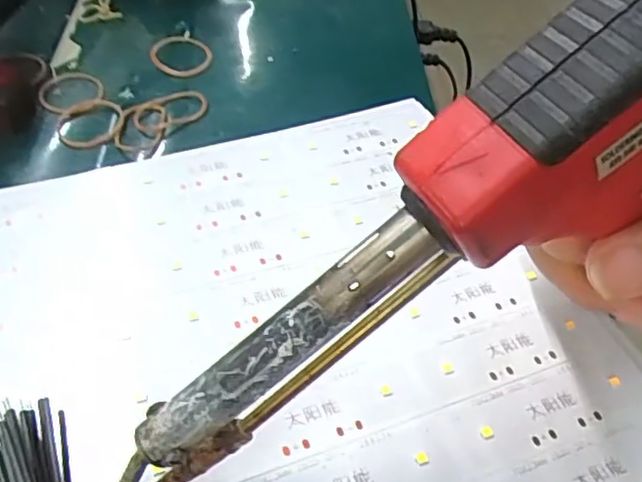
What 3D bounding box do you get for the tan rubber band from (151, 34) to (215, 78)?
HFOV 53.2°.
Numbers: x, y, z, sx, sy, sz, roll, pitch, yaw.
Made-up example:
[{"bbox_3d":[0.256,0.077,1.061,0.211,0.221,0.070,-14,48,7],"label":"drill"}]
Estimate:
[{"bbox_3d":[-0.075,-0.100,0.347,0.033,0.004,0.033,-15,58,-21],"label":"tan rubber band"}]

